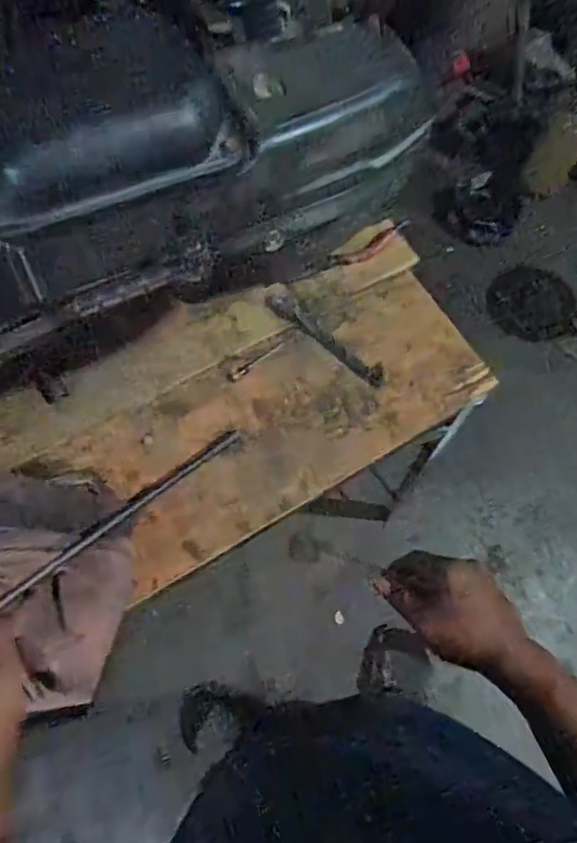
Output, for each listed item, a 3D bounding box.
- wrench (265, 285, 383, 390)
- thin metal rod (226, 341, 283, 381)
[{"bbox_3d":[0.042,-0.099,0.660,0.164,0.017,0.027,39,72,14],"label":"wrench"},{"bbox_3d":[-0.036,-0.068,0.665,0.074,0.009,0.011,-32,72,-13],"label":"thin metal rod"}]

